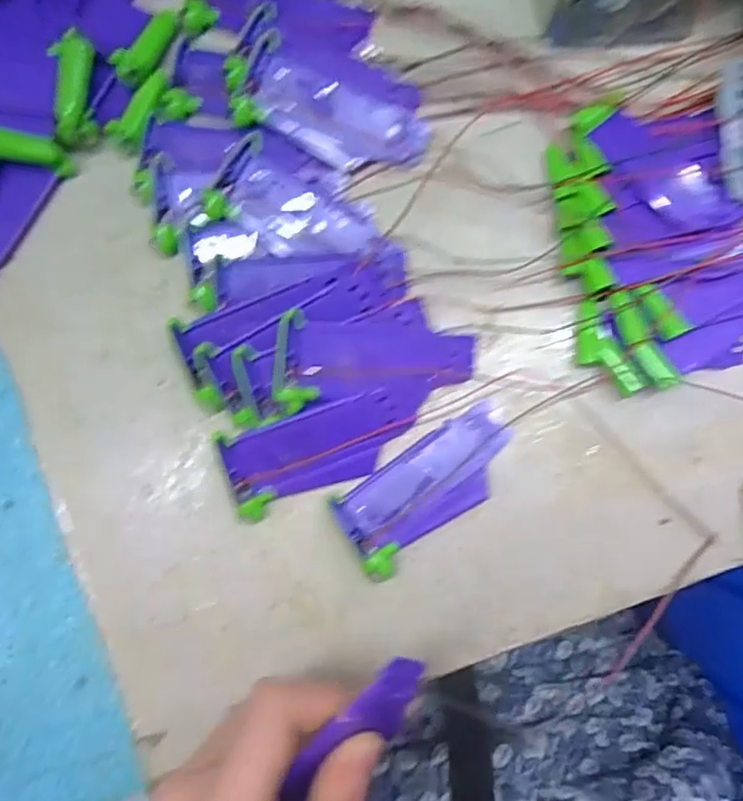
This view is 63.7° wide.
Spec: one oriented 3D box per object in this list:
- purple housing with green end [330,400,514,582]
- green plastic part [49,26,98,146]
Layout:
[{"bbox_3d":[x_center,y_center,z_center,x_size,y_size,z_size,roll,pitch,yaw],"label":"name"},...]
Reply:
[{"bbox_3d":[0.027,0.038,0.269,0.086,0.008,0.039,-34,84,-4],"label":"purple housing with green end"},{"bbox_3d":[-0.138,-0.145,0.277,0.015,0.011,0.047,7,101,2],"label":"green plastic part"}]

